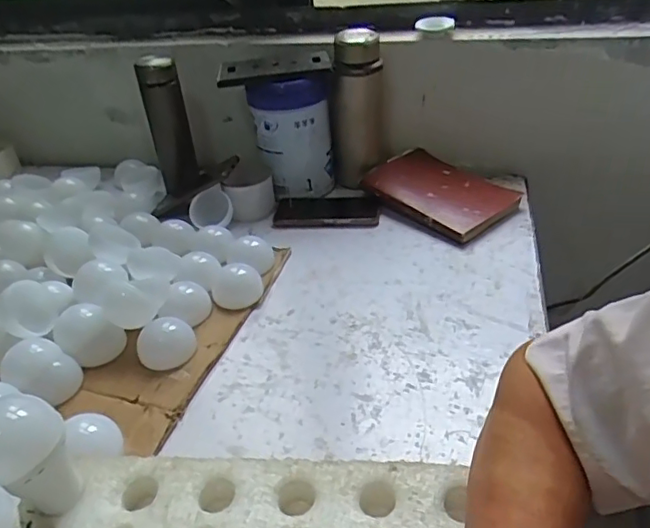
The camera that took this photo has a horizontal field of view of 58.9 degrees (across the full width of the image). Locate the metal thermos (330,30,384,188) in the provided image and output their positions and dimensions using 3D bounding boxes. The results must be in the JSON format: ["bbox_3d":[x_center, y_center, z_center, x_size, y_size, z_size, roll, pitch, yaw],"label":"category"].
[{"bbox_3d":[0.052,-0.242,0.921,0.086,0.233,0.064,-1,36,6],"label":"metal thermos"}]

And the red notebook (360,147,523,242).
[{"bbox_3d":[0.185,-0.116,0.900,0.166,0.034,0.211,-28,41,-30],"label":"red notebook"}]

